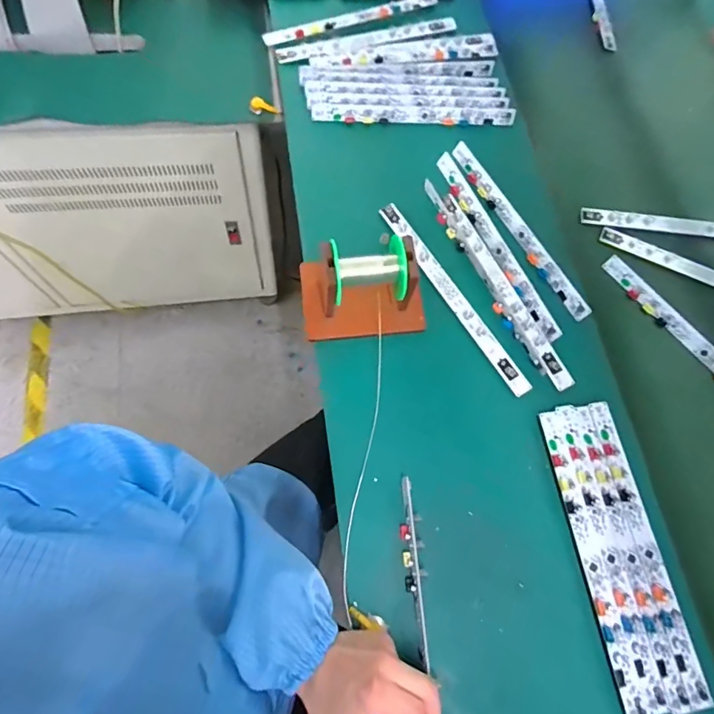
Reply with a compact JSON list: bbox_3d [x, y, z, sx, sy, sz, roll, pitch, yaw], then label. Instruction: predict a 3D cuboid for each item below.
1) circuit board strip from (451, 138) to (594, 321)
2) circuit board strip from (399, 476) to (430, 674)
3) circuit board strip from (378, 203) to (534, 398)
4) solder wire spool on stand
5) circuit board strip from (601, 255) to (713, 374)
[{"bbox_3d":[0.211,-0.173,0.601,0.024,0.008,0.289,-25,74,-14],"label":"circuit board strip"},{"bbox_3d":[0.059,0.251,0.426,0.019,0.020,0.264,-3,69,-4],"label":"circuit board strip"},{"bbox_3d":[0.115,-0.076,0.559,0.023,0.009,0.288,-29,76,-15],"label":"circuit board strip"},{"bbox_3d":[0.011,-0.076,0.506,0.144,0.099,0.093,3,70,-5],"label":"solder wire spool on stand"},{"bbox_3d":[0.424,-0.016,0.569,0.022,0.015,0.290,-37,78,-17],"label":"circuit board strip"}]

